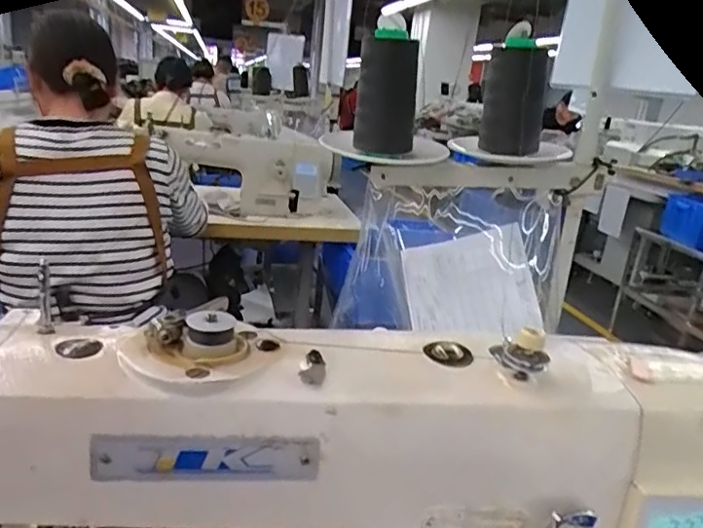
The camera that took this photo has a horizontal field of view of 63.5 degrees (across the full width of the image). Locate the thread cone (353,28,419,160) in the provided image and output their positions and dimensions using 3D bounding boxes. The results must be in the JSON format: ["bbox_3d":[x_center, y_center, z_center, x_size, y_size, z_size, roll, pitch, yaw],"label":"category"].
[{"bbox_3d":[0.035,-0.160,0.538,0.054,0.109,0.047,8,18,6],"label":"thread cone"}]

